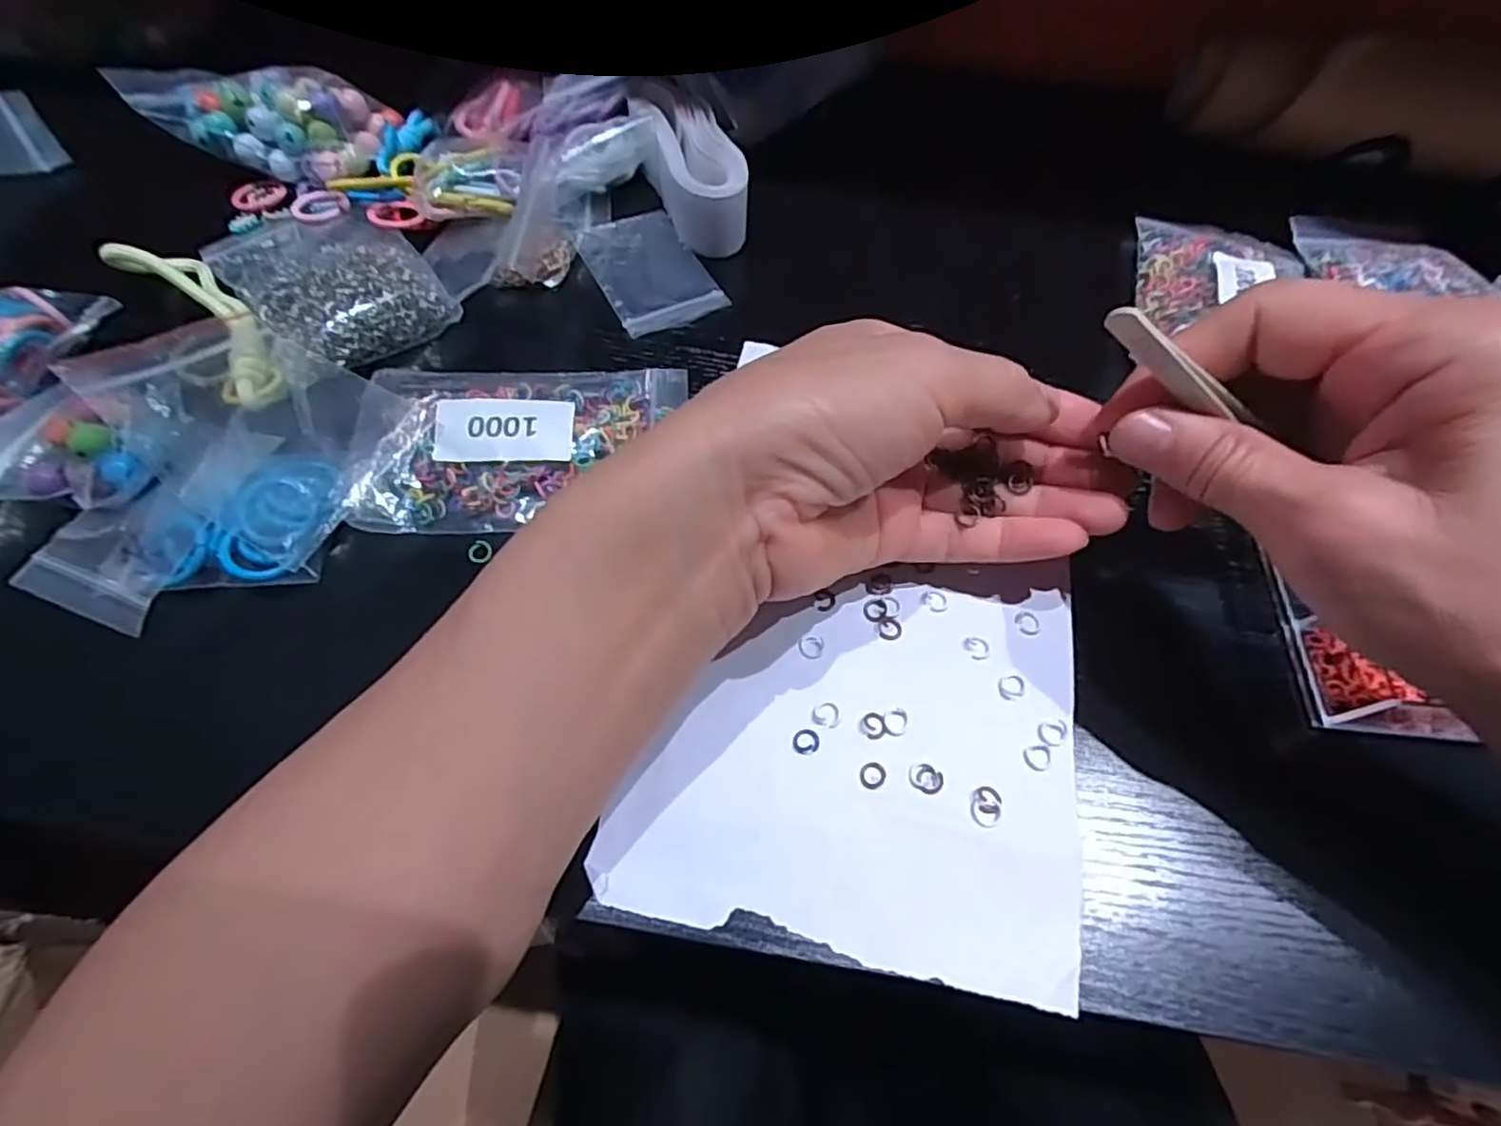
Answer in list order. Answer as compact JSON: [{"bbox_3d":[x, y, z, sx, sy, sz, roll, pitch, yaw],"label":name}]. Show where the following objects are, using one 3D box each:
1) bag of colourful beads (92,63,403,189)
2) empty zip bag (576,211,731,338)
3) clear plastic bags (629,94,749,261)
[{"bbox_3d":[-0.233,-0.219,0.325,0.103,0.032,0.062,12,63,4],"label":"bag of colourful beads"},{"bbox_3d":[-0.047,-0.135,0.307,0.048,0.004,0.067,-24,71,-18],"label":"empty zip bag"},{"bbox_3d":[-0.026,-0.186,0.318,0.034,0.027,0.084,-20,65,-12],"label":"clear plastic bags"}]

